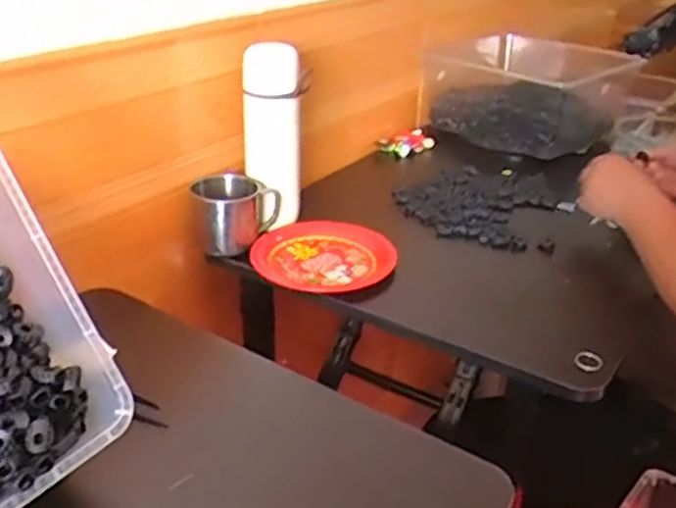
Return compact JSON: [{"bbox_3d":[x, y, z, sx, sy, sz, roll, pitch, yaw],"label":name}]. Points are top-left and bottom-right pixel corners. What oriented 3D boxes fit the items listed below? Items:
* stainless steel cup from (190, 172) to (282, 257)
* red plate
[{"bbox_3d":[-0.121,-0.049,0.886,0.107,0.078,0.066,-4,28,-13],"label":"stainless steel cup"},{"bbox_3d":[-0.025,-0.002,0.886,0.165,0.022,0.163,2,28,-1],"label":"red plate"}]

